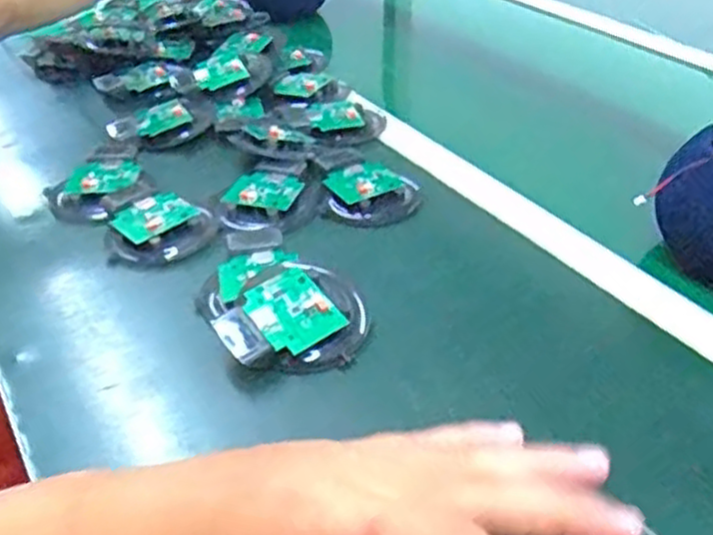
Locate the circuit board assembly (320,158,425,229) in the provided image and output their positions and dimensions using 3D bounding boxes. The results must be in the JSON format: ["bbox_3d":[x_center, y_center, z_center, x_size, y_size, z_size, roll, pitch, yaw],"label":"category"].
[{"bbox_3d":[0.012,-0.065,0.670,0.085,0.020,0.084,0,37,0],"label":"circuit board assembly"}]

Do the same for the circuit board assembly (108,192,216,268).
[{"bbox_3d":[-0.166,-0.032,0.628,0.085,0.022,0.079,-12,38,-15],"label":"circuit board assembly"}]

